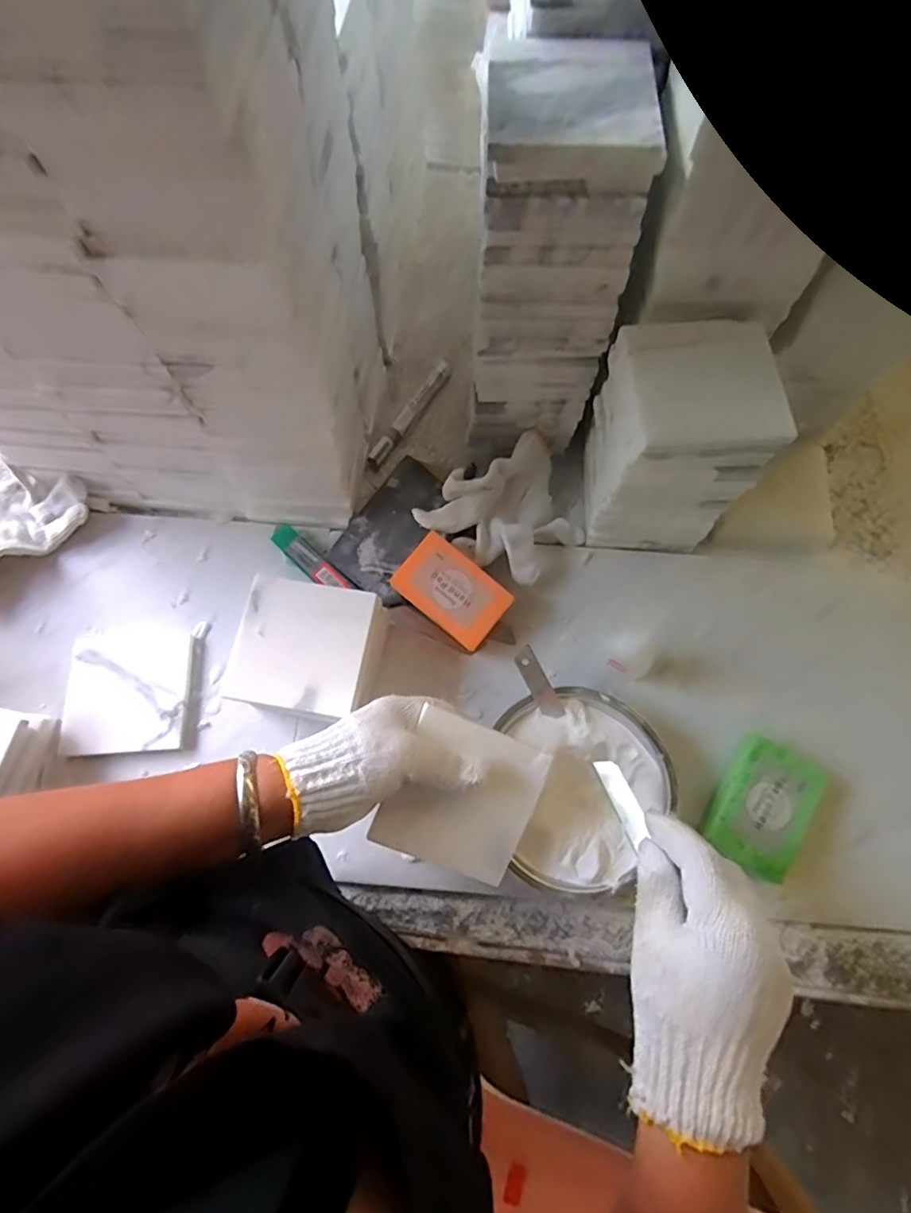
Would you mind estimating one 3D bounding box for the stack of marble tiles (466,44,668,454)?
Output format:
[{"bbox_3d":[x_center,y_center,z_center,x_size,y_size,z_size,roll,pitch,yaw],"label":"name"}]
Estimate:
[{"bbox_3d":[0.064,-0.250,0.474,0.105,0.297,0.112,0,72,-3],"label":"stack of marble tiles"}]

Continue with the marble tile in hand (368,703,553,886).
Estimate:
[{"bbox_3d":[0.006,0.133,0.395,0.095,0.009,0.100,24,92,-9],"label":"marble tile in hand"}]

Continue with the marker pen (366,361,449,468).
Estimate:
[{"bbox_3d":[-0.047,-0.204,0.603,0.015,0.010,0.144,31,73,8],"label":"marker pen"}]

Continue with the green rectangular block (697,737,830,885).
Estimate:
[{"bbox_3d":[0.241,0.156,0.449,0.066,0.022,0.097,33,73,8],"label":"green rectangular block"}]

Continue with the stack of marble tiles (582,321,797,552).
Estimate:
[{"bbox_3d":[0.168,-0.129,0.470,0.101,0.184,0.107,-1,72,-3],"label":"stack of marble tiles"}]

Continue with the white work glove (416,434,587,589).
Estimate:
[{"bbox_3d":[0.052,-0.087,0.530,0.146,0.052,0.120,-39,77,-14],"label":"white work glove"}]

